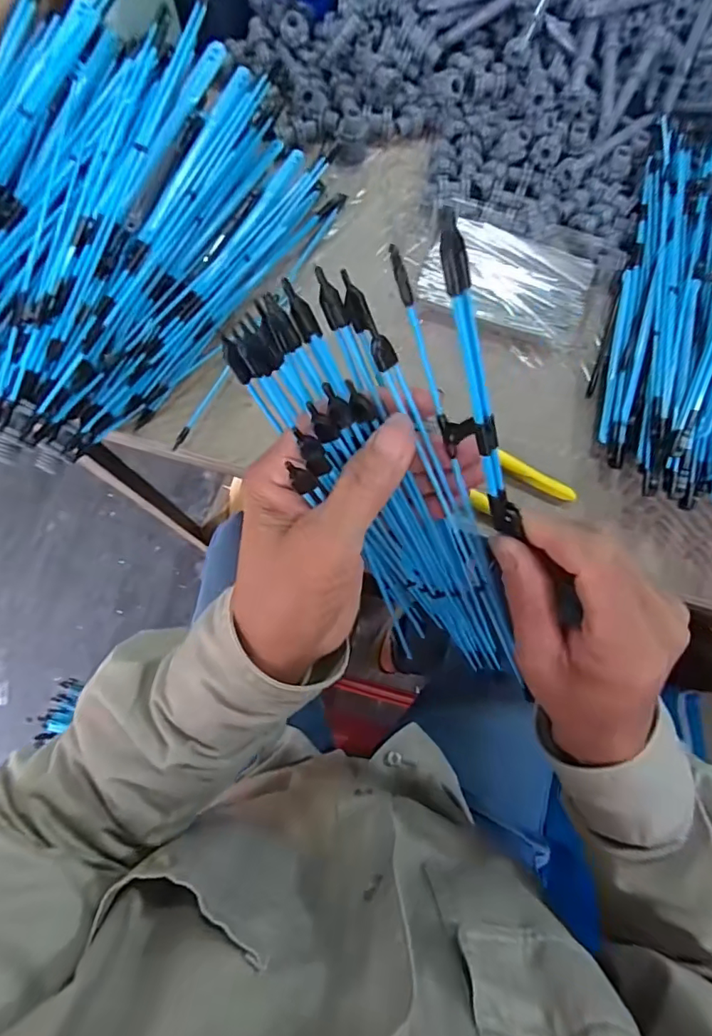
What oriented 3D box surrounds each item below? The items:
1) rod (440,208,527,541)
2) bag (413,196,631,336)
[{"bbox_3d":[0.045,-0.040,0.180,0.011,0.123,0.008,-30,38,-9],"label":"rod"},{"bbox_3d":[0.129,-0.196,0.408,0.141,0.018,0.092,18,75,4],"label":"bag"}]

